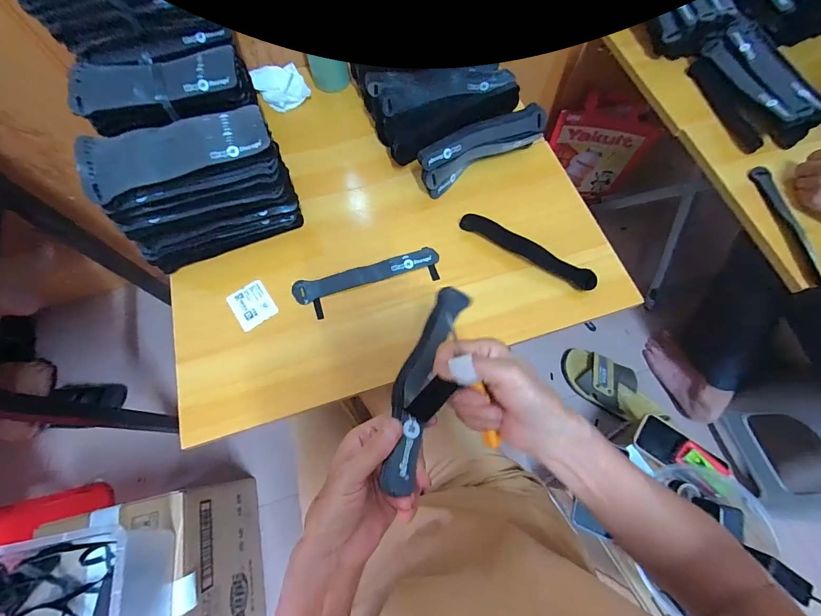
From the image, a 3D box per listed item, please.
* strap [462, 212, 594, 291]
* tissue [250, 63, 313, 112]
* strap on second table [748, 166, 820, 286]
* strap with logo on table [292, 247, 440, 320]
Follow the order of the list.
[{"bbox_3d":[0.160,-0.081,0.486,0.194,0.016,0.029,32,72,12],"label":"strap"},{"bbox_3d":[-0.222,-0.383,0.608,0.080,0.017,0.104,-29,72,-10],"label":"tissue"},{"bbox_3d":[0.533,-0.122,0.495,0.020,0.014,0.192,-4,69,-1],"label":"strap on second table"},{"bbox_3d":[-0.056,-0.036,0.476,0.198,0.004,0.054,-16,70,-6],"label":"strap with logo on table"}]

